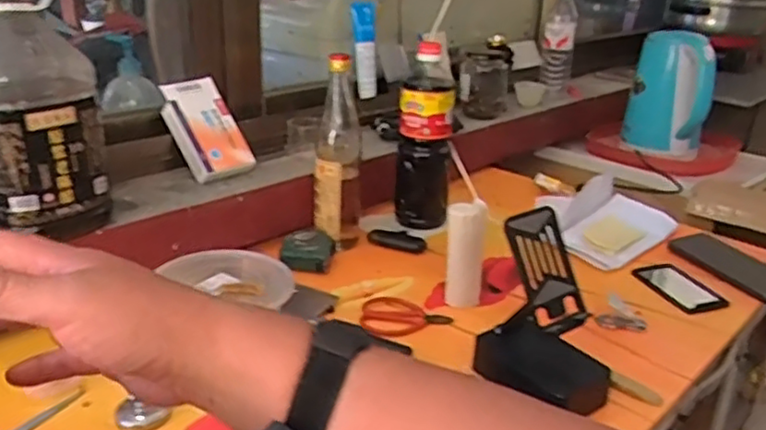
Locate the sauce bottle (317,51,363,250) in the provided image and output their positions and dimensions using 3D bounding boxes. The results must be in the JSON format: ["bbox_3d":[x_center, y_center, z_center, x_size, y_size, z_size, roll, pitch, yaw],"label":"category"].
[{"bbox_3d":[-0.058,-0.081,0.907,0.058,0.252,0.065,1,23,-3],"label":"sauce bottle"}]

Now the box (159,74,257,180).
[{"bbox_3d":[-0.237,-0.116,0.913,0.088,0.142,0.026,-19,-13,-41],"label":"box"}]

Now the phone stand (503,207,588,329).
[{"bbox_3d":[0.156,0.051,0.647,0.063,0.115,0.030,-19,0,-41],"label":"phone stand"}]

